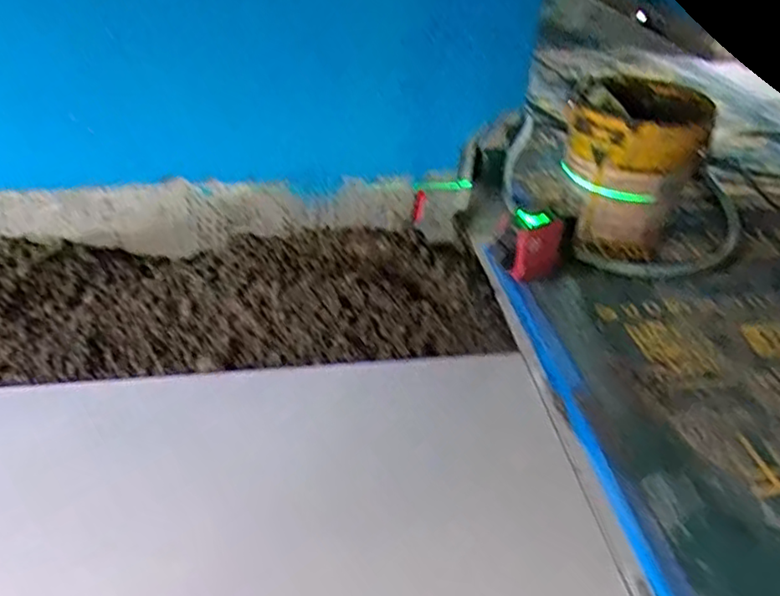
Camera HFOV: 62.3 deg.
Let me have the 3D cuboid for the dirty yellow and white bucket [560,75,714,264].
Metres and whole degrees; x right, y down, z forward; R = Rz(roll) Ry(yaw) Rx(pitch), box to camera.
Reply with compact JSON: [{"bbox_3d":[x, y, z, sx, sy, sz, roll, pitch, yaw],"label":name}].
[{"bbox_3d":[0.436,-0.241,1.177,0.213,0.249,0.283,17,39,19],"label":"dirty yellow and white bucket"}]

